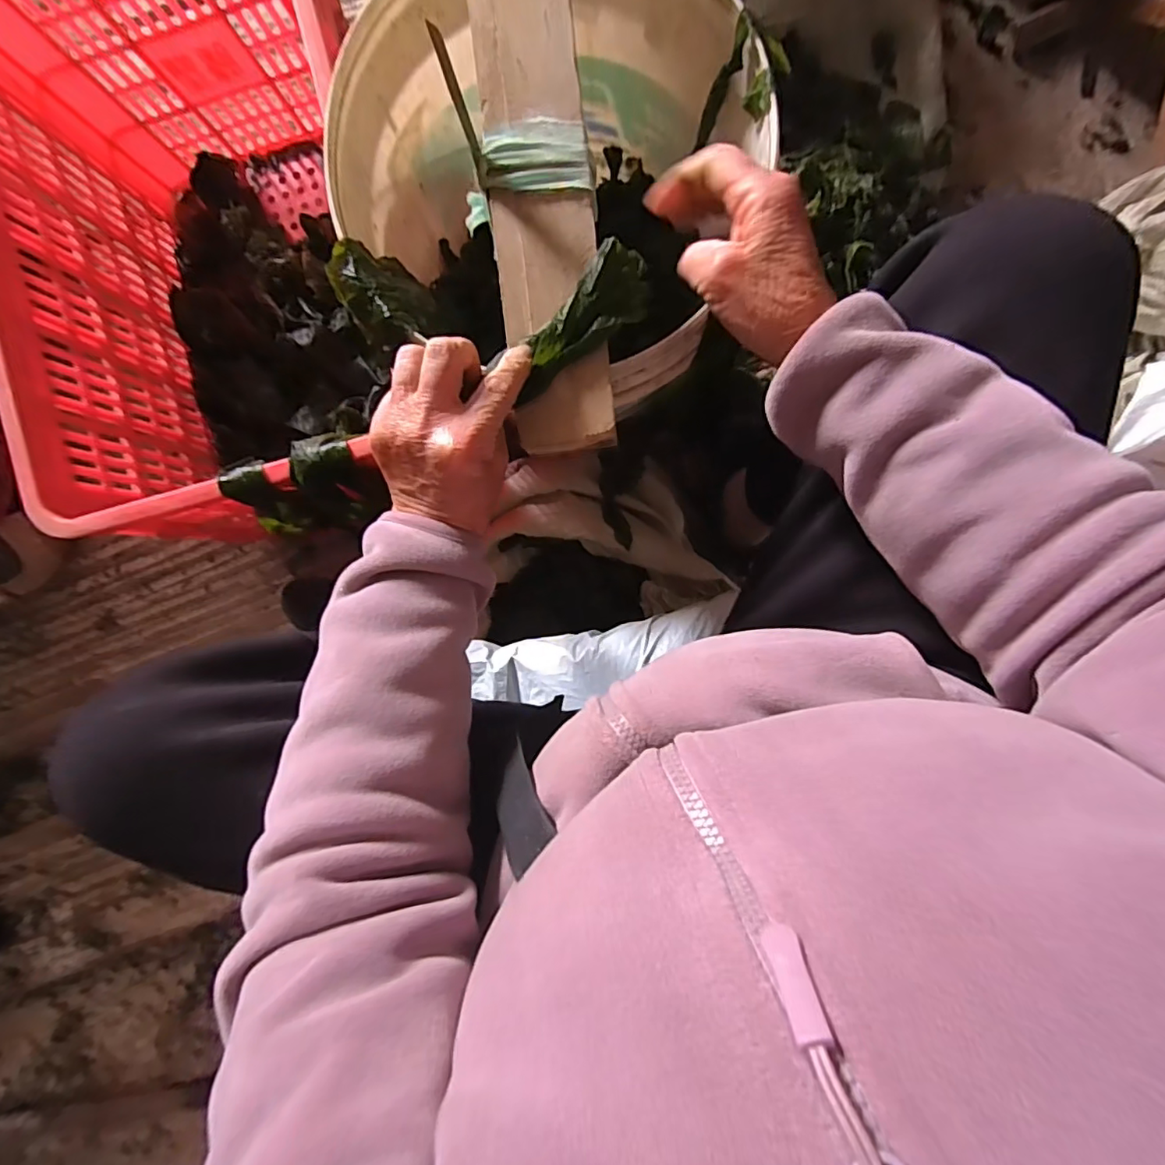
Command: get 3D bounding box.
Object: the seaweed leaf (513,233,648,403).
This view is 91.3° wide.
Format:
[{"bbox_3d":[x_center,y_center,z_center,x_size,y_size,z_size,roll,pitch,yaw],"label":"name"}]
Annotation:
[{"bbox_3d":[0.002,-0.155,0.340,0.038,0.023,0.109,40,83,0],"label":"seaweed leaf"}]

